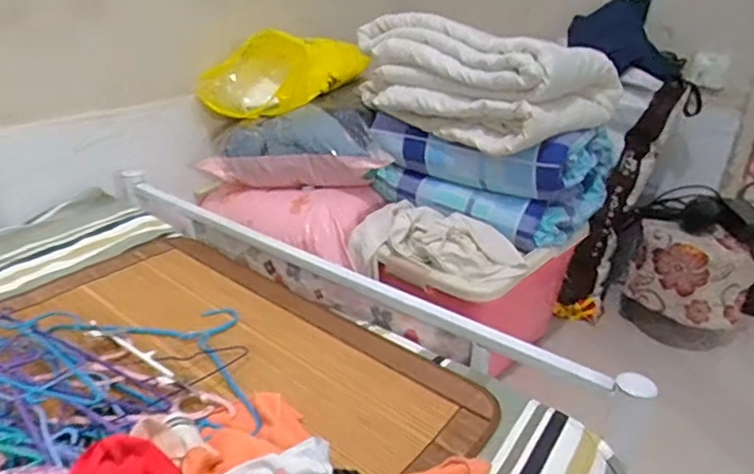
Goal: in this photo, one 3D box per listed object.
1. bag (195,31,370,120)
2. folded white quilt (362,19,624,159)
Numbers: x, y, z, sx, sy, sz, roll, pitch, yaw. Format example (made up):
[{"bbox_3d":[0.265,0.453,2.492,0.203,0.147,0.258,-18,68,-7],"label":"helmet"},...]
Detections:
[{"bbox_3d":[-0.244,-0.455,1.519,0.461,0.186,0.141,-17,31,-11],"label":"bag"},{"bbox_3d":[0.269,-0.420,1.435,0.554,0.222,0.466,26,35,37],"label":"folded white quilt"}]

